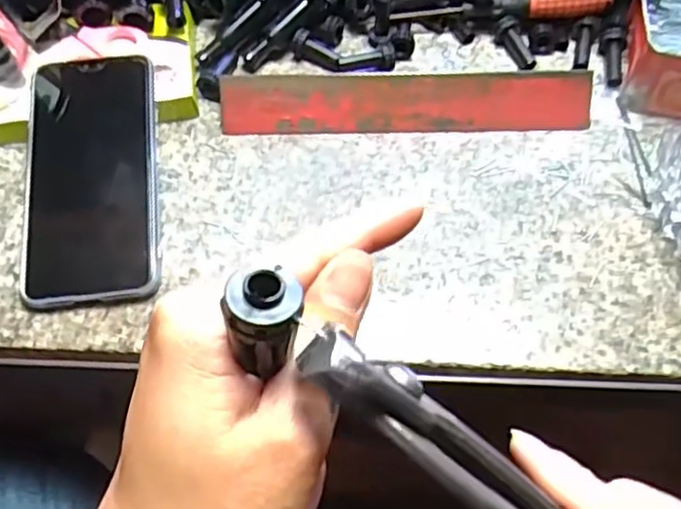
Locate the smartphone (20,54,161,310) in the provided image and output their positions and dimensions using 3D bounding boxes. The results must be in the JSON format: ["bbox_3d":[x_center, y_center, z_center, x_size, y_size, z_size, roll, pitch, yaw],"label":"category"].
[{"bbox_3d":[-0.144,-0.048,0.391,0.076,0.008,0.161,-6,68,1],"label":"smartphone"}]

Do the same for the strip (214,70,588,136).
[{"bbox_3d":[0.041,-0.095,0.422,0.226,0.035,0.008,0,21,2],"label":"strip"}]

